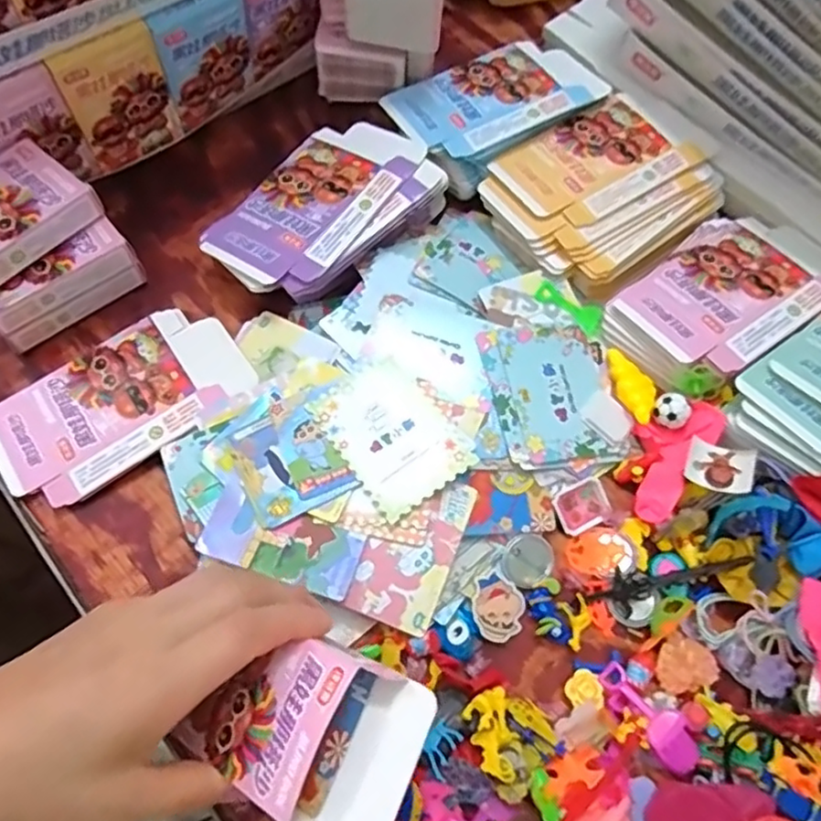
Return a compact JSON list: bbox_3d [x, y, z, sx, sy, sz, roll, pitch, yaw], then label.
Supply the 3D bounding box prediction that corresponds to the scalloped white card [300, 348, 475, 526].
[{"bbox_3d":[-0.010,0.014,0.384,0.064,0.010,0.087,-33,73,-15],"label":"scalloped white card"}]

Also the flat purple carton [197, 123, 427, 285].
[{"bbox_3d":[-0.065,-0.142,0.437,0.089,0.008,0.147,31,70,16],"label":"flat purple carton"}]

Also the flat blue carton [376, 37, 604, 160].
[{"bbox_3d":[0.066,-0.232,0.476,0.154,0.009,0.085,-29,71,-13],"label":"flat blue carton"}]

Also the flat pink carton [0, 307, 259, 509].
[{"bbox_3d":[-0.177,-0.007,0.397,0.150,0.004,0.083,-34,73,-15],"label":"flat pink carton"}]

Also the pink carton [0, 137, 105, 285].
[{"bbox_3d":[-0.244,-0.117,0.392,0.065,0.021,0.093,40,72,13],"label":"pink carton"}]

